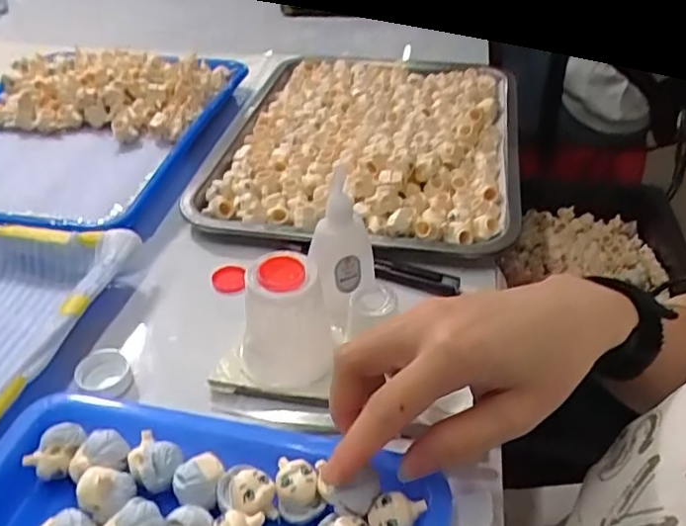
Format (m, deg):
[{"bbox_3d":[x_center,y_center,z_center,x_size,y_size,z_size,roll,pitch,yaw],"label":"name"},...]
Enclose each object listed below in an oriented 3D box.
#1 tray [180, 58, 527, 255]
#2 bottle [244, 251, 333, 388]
[{"bbox_3d":[0.026,-0.128,0.593,0.267,0.034,0.354,6,39,9],"label":"tray"},{"bbox_3d":[-0.031,0.034,0.354,0.052,0.071,0.043,-8,38,-10],"label":"bottle"}]

